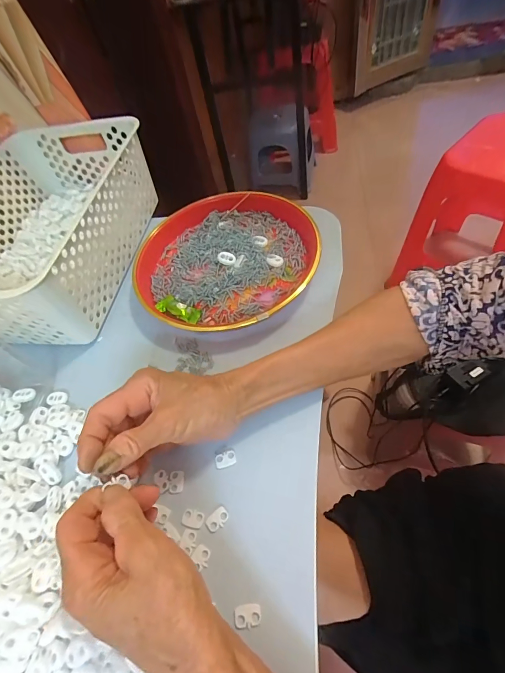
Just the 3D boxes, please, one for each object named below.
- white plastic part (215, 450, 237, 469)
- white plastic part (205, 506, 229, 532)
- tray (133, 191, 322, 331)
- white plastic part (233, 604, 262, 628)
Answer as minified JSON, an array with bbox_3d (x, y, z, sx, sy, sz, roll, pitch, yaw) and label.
[{"bbox_3d":[-0.023,0.107,0.300,0.018,0.004,0.013,-20,53,-4],"label":"white plastic part"},{"bbox_3d":[-0.028,0.144,0.274,0.012,0.004,0.019,31,65,29],"label":"white plastic part"},{"bbox_3d":[-0.037,-0.094,0.420,0.207,0.041,0.213,-5,54,7],"label":"tray"},{"bbox_3d":[-0.004,0.190,0.237,0.019,0.004,0.012,-13,53,2],"label":"white plastic part"}]

